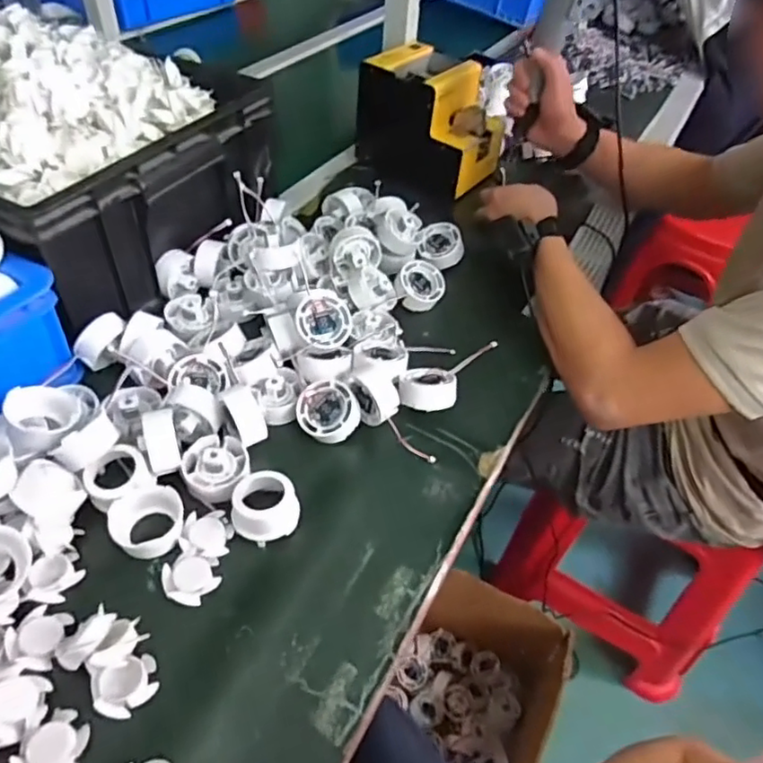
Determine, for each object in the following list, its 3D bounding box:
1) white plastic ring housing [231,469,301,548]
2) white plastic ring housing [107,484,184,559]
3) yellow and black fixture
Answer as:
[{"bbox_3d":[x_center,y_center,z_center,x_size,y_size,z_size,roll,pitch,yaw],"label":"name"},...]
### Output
[{"bbox_3d":[-0.094,0.101,0.483,0.053,0.027,0.050,-15,50,-19],"label":"white plastic ring housing"},{"bbox_3d":[-0.182,0.108,0.464,0.052,0.027,0.058,-17,50,-21],"label":"white plastic ring housing"},{"bbox_3d":[0.070,-0.369,0.878,0.195,0.163,0.121,31,51,22],"label":"yellow and black fixture"}]

